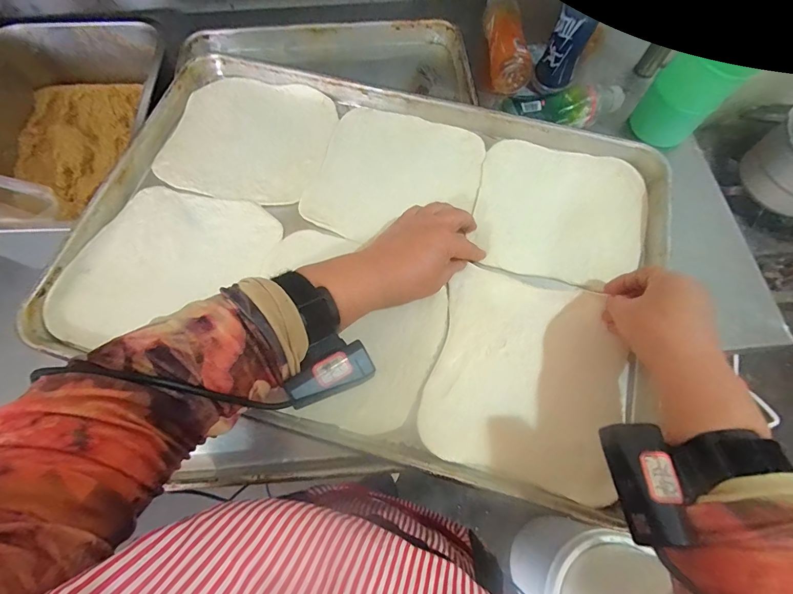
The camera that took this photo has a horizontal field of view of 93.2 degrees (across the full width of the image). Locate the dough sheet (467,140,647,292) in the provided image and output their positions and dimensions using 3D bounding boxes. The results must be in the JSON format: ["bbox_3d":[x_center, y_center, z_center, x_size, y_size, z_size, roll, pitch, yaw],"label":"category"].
[{"bbox_3d":[0.185,-0.097,0.428,0.182,0.009,0.173,14,69,5],"label":"dough sheet"}]

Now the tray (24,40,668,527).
[{"bbox_3d":[-0.026,-0.067,0.414,0.599,0.032,0.448,16,70,6],"label":"tray"}]

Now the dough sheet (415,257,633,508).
[{"bbox_3d":[0.126,0.074,0.362,0.176,0.012,0.188,16,70,5],"label":"dough sheet"}]

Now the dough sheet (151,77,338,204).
[{"bbox_3d":[-0.185,-0.199,0.468,0.195,0.011,0.180,16,70,6],"label":"dough sheet"}]

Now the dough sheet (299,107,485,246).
[{"bbox_3d":[0.000,-0.145,0.448,0.187,0.009,0.186,17,70,6],"label":"dough sheet"}]

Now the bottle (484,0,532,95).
[{"bbox_3d":[0.200,-0.488,0.705,0.075,0.059,0.235,-3,69,-1],"label":"bottle"}]

